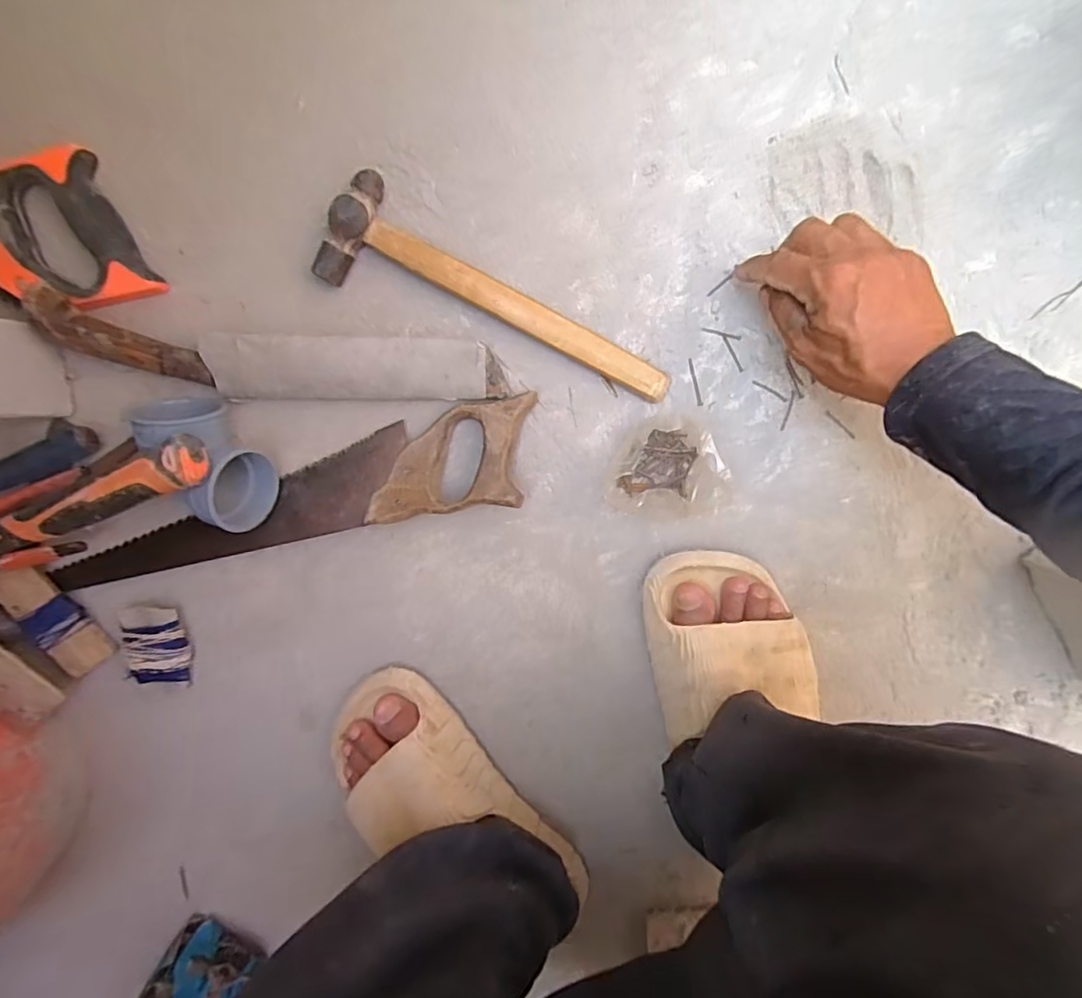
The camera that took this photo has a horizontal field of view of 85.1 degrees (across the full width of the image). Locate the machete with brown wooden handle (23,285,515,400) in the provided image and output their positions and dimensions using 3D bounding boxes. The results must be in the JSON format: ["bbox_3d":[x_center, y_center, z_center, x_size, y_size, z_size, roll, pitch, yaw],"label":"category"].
[{"bbox_3d":[-0.204,-0.110,0.469,0.354,0.044,0.066,7,99,0],"label":"machete with brown wooden handle"}]

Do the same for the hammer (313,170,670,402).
[{"bbox_3d":[-0.027,-0.157,0.467,0.286,0.033,0.080,23,99,-3],"label":"hammer"}]

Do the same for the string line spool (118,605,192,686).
[{"bbox_3d":[-0.340,0.130,0.517,0.051,0.024,0.076,-6,99,2],"label":"string line spool"}]

